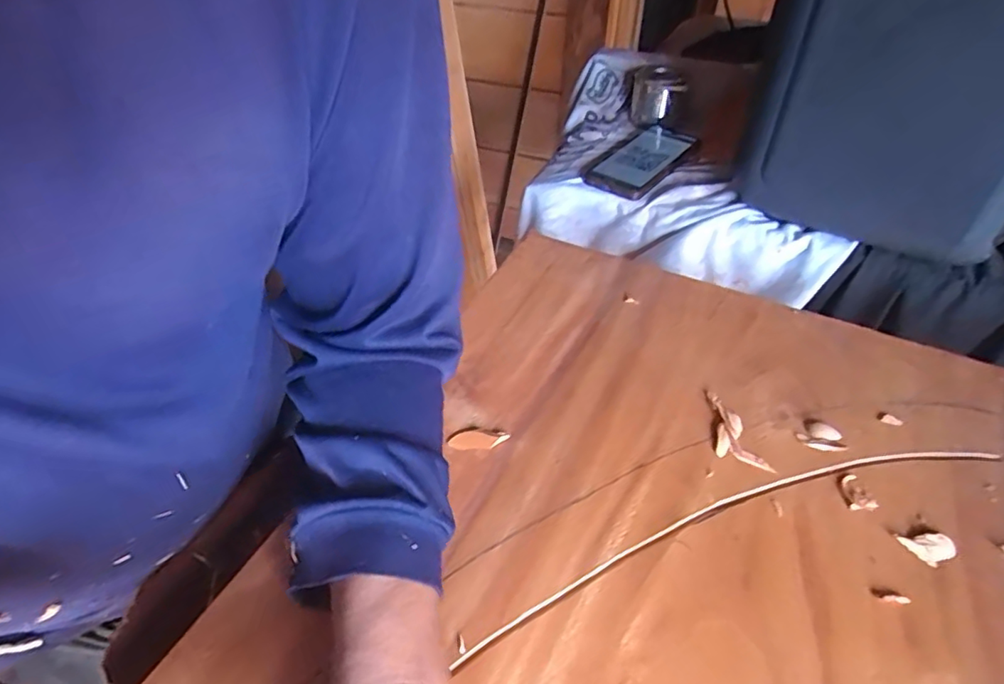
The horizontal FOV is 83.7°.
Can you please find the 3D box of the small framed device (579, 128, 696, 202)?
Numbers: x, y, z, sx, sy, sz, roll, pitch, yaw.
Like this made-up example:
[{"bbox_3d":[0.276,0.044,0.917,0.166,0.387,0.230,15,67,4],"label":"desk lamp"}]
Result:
[{"bbox_3d":[0.176,-0.231,0.704,0.087,0.009,0.167,32,54,29],"label":"small framed device"}]

